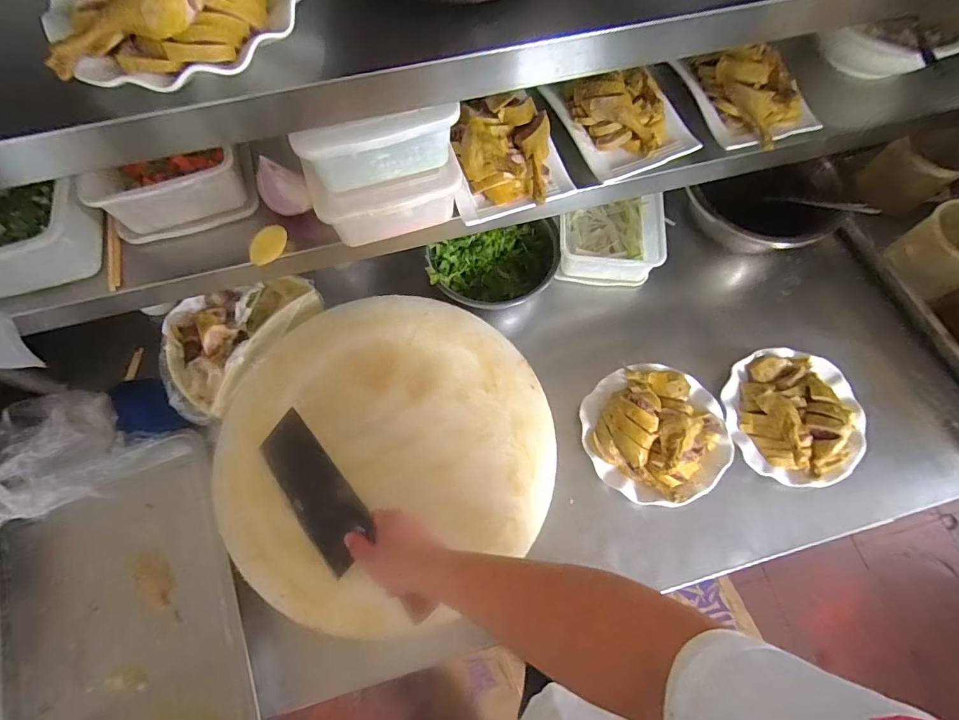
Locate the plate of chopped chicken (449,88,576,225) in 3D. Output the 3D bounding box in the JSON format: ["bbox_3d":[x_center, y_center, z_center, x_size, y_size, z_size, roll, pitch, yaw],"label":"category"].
[{"bbox_3d":[0.035,-0.260,0.601,0.147,0.058,0.146,-13,69,-6],"label":"plate of chopped chicken"}]

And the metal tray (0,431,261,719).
[{"bbox_3d":[-0.463,0.376,0.604,0.332,0.059,0.482,-18,69,-8],"label":"metal tray"}]

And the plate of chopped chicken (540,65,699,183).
[{"bbox_3d":[0.191,-0.337,0.633,0.151,0.057,0.180,-23,70,-9],"label":"plate of chopped chicken"}]

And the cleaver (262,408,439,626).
[{"bbox_3d":[-0.176,0.206,0.595,0.085,0.016,0.299,-43,78,2],"label":"cleaver"}]

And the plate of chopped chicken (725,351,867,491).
[{"bbox_3d":[0.477,0.080,0.712,0.203,0.041,0.207,0,68,0],"label":"plate of chopped chicken"}]

